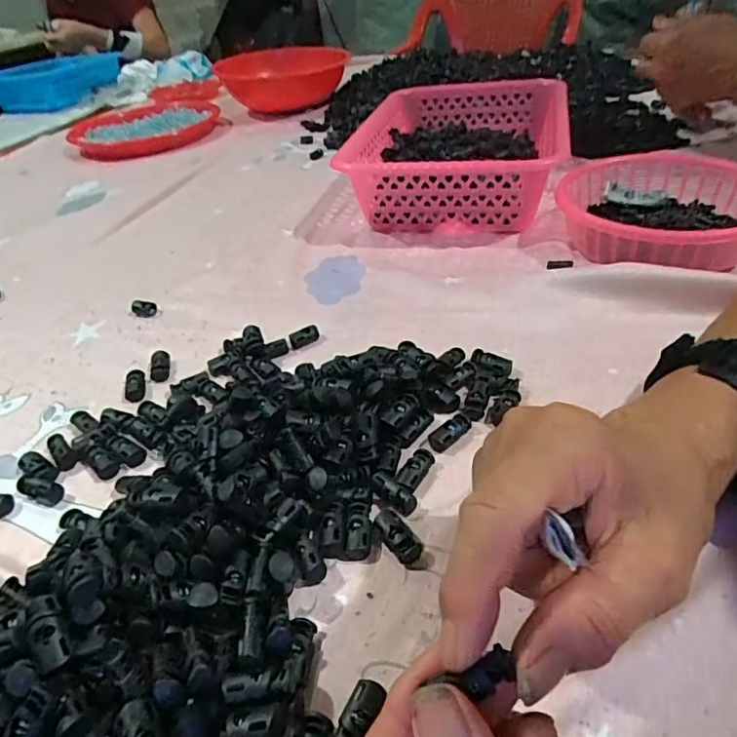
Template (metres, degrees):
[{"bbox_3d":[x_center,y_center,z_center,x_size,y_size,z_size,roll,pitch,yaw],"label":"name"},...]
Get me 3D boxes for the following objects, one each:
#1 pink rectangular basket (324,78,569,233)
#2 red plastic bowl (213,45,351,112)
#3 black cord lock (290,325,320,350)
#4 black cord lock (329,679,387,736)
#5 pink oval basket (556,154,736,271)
[{"bbox_3d":[0.103,-0.240,0.616,0.213,0.085,0.299,8,40,18],"label":"pink rectangular basket"},{"bbox_3d":[-0.169,-0.559,1.055,0.209,0.089,0.214,-13,38,-8],"label":"red plastic bowl"},{"bbox_3d":[-0.050,-0.025,0.423,0.024,0.010,0.013,-22,40,-18],"label":"black cord lock"},{"bbox_3d":[-0.005,0.135,0.211,0.011,0.009,0.028,19,45,30],"label":"black cord lock"},{"bbox_3d":[0.253,-0.136,0.478,0.166,0.050,0.175,17,44,27],"label":"pink oval basket"}]

